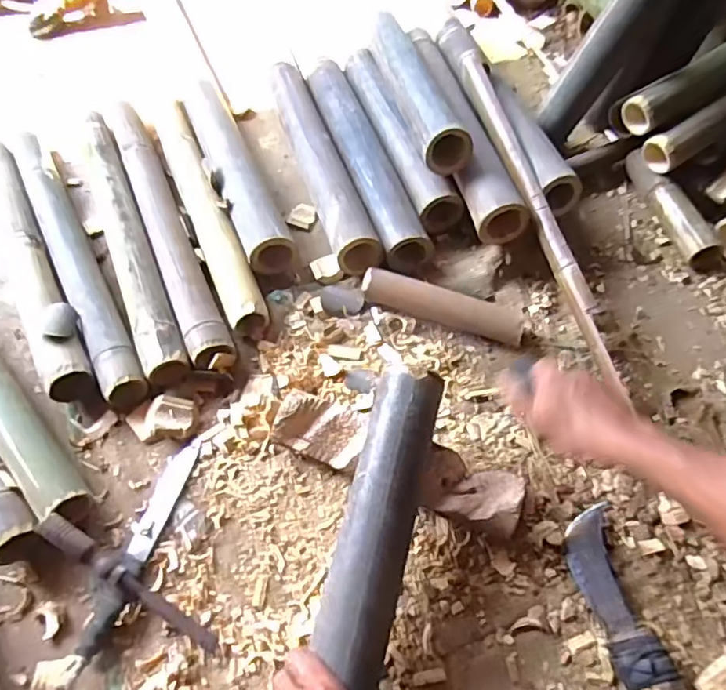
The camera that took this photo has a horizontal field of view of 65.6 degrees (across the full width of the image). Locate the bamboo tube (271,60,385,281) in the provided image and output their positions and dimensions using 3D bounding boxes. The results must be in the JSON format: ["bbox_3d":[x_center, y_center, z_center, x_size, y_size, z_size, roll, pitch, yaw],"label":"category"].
[{"bbox_3d":[-0.079,-0.323,0.964,0.068,0.070,0.507,-16,57,-8],"label":"bamboo tube"}]

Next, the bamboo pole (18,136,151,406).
[{"bbox_3d":[-0.460,-0.144,0.886,0.059,0.054,0.603,-27,59,-14],"label":"bamboo pole"}]

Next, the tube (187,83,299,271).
[{"bbox_3d":[-0.217,-0.301,0.953,0.078,0.073,0.457,-20,58,-11],"label":"tube"}]

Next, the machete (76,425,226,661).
[{"bbox_3d":[-0.256,0.214,0.671,0.043,0.018,0.284,17,59,13],"label":"machete"}]

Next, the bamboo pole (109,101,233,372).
[{"bbox_3d":[-0.320,-0.204,0.909,0.058,0.059,0.598,-22,58,-11],"label":"bamboo pole"}]

